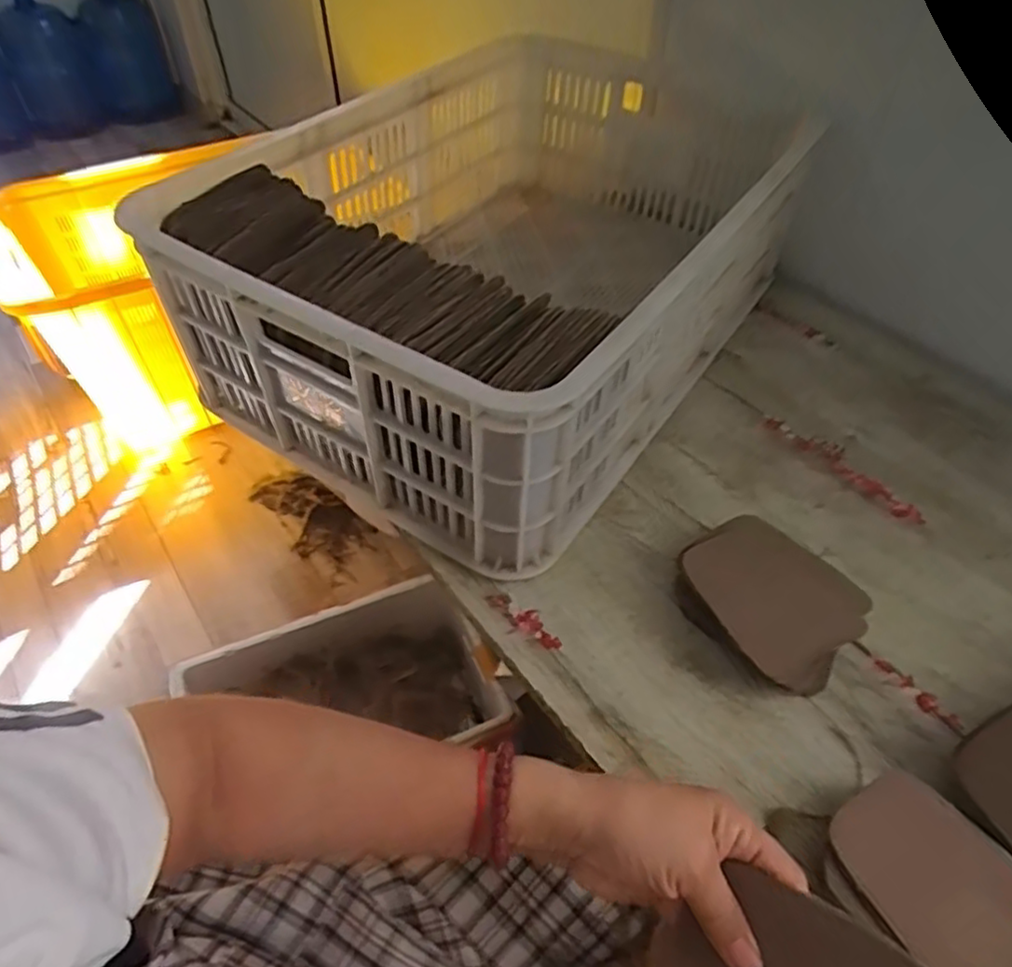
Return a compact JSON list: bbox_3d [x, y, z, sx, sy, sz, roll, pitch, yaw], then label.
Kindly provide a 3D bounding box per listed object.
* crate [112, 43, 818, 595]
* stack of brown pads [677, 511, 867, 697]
[{"bbox_3d":[0.037,-0.268,0.723,0.437,0.197,0.679,28,52,22],"label":"crate"},{"bbox_3d":[0.190,0.092,0.506,0.105,0.050,0.123,-30,55,-26],"label":"stack of brown pads"}]

